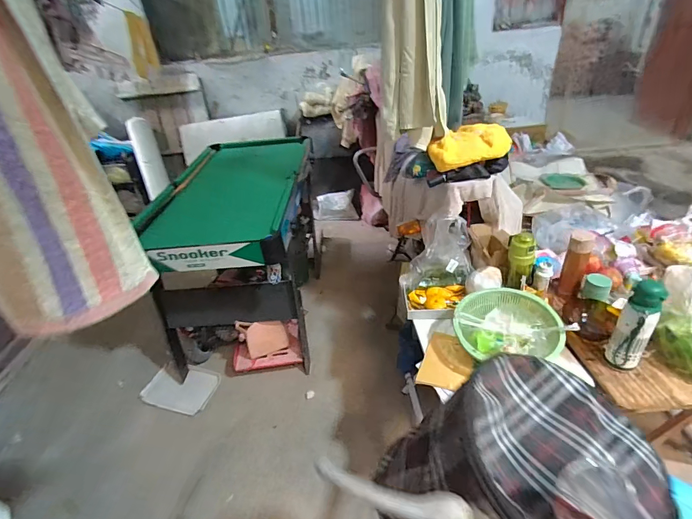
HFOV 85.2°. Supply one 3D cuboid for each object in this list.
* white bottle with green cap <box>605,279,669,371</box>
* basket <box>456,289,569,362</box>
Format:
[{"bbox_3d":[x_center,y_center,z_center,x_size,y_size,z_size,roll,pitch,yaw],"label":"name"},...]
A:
[{"bbox_3d":[0.668,0.163,0.871,0.070,0.223,0.070,25,44,38],"label":"white bottle with green cap"},{"bbox_3d":[0.422,0.167,1.023,0.250,0.088,0.231,-4,33,3],"label":"basket"}]

